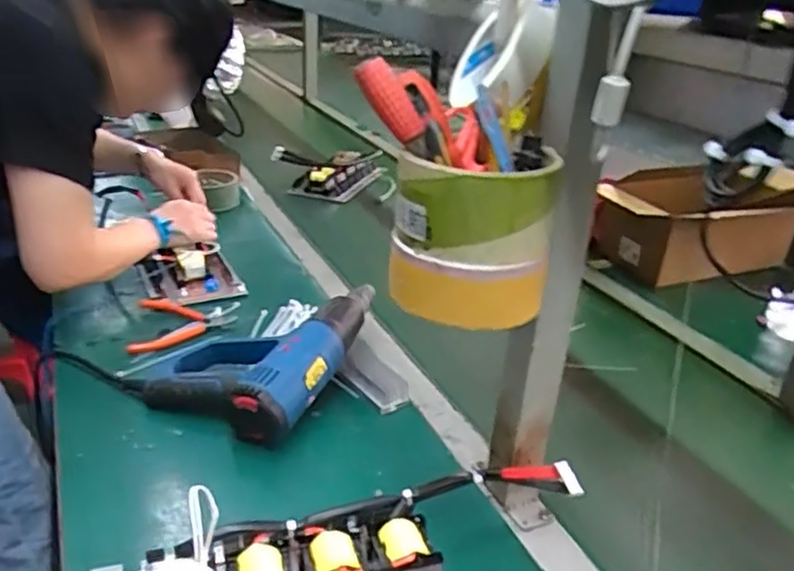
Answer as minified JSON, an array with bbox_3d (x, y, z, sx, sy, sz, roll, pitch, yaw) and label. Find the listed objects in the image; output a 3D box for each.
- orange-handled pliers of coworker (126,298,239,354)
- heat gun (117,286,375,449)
[{"bbox_3d":[-0.299,0.055,0.967,0.133,0.013,0.136,-3,26,-11],"label":"orange-handled pliers of coworker"},{"bbox_3d":[-0.167,0.071,0.868,0.220,0.085,0.270,14,28,22],"label":"heat gun"}]

